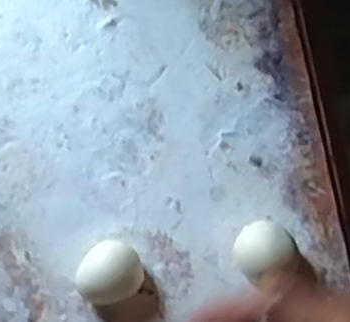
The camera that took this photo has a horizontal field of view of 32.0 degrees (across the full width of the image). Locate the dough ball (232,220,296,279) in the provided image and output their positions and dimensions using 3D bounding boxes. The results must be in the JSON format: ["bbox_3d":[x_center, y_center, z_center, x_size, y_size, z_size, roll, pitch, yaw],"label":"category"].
[{"bbox_3d":[0.057,0.057,0.404,0.038,0.030,0.034,-27,74,-7],"label":"dough ball"}]

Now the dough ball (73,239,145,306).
[{"bbox_3d":[-0.042,0.073,0.402,0.041,0.029,0.039,0,73,1],"label":"dough ball"}]

